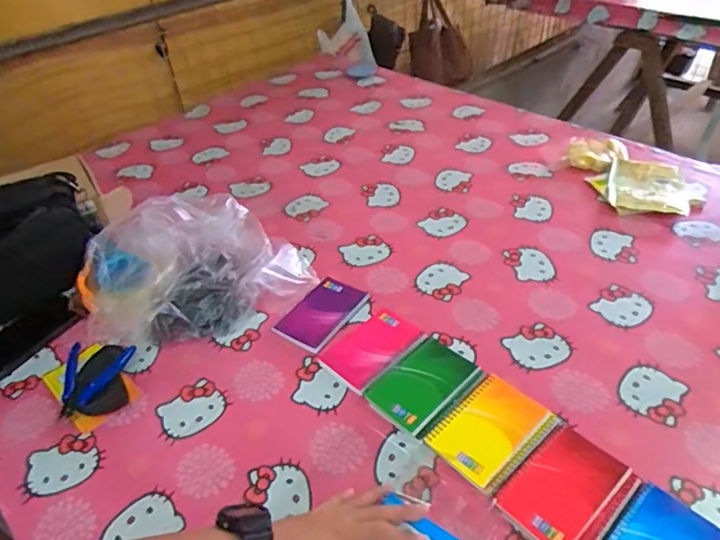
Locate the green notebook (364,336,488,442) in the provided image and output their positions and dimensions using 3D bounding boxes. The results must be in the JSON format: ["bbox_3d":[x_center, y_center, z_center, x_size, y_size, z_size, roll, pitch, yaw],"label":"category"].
[{"bbox_3d":[0.082,0.144,0.669,0.126,0.012,0.097,-33,49,-29],"label":"green notebook"}]

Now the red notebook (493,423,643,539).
[{"bbox_3d":[0.217,0.231,0.558,0.128,0.012,0.097,-34,49,-30],"label":"red notebook"}]

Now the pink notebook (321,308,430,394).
[{"bbox_3d":[0.018,0.104,0.724,0.130,0.009,0.088,-34,49,-30],"label":"pink notebook"}]

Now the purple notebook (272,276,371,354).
[{"bbox_3d":[-0.055,0.061,0.779,0.084,0.008,0.138,23,48,28],"label":"purple notebook"}]

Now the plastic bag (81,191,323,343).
[{"bbox_3d":[-0.259,-0.009,0.818,0.312,0.090,0.249,-23,44,-21],"label":"plastic bag"}]

